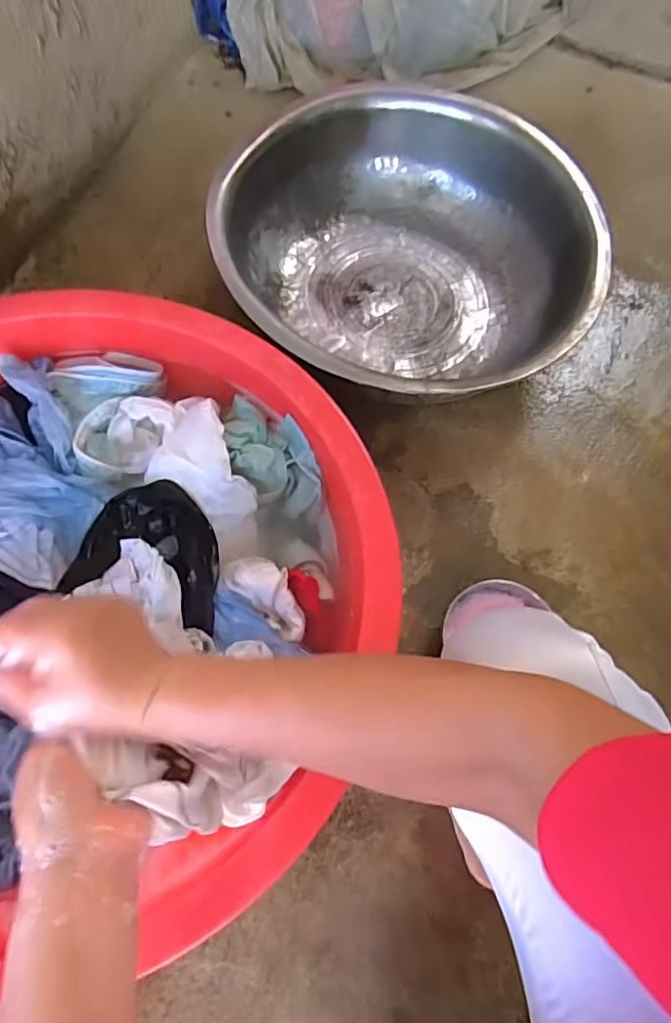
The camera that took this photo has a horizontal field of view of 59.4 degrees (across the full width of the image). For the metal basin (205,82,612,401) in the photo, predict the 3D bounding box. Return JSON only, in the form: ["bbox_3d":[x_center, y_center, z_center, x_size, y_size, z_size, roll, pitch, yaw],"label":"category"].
[{"bbox_3d":[0.099,-0.351,0.830,0.489,0.153,0.479,1,72,-2],"label":"metal basin"}]

